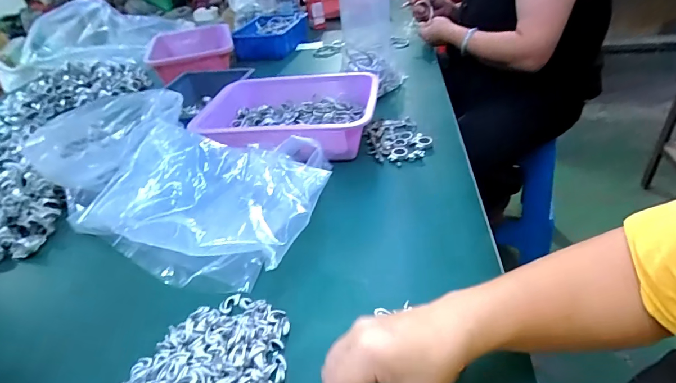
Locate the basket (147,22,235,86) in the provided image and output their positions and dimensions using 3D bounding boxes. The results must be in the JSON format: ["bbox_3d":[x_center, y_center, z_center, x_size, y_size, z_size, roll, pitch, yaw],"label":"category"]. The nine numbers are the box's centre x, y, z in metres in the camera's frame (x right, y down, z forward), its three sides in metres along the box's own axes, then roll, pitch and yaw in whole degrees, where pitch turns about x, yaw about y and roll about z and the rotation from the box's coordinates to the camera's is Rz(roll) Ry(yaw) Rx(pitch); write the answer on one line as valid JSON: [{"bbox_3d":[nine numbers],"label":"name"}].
[{"bbox_3d":[-0.423,-0.393,1.095,0.244,0.079,0.275,-14,36,-9],"label":"basket"}]

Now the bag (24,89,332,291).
[{"bbox_3d":[-0.245,-0.028,0.565,0.488,0.097,0.239,13,41,26],"label":"bag"}]

